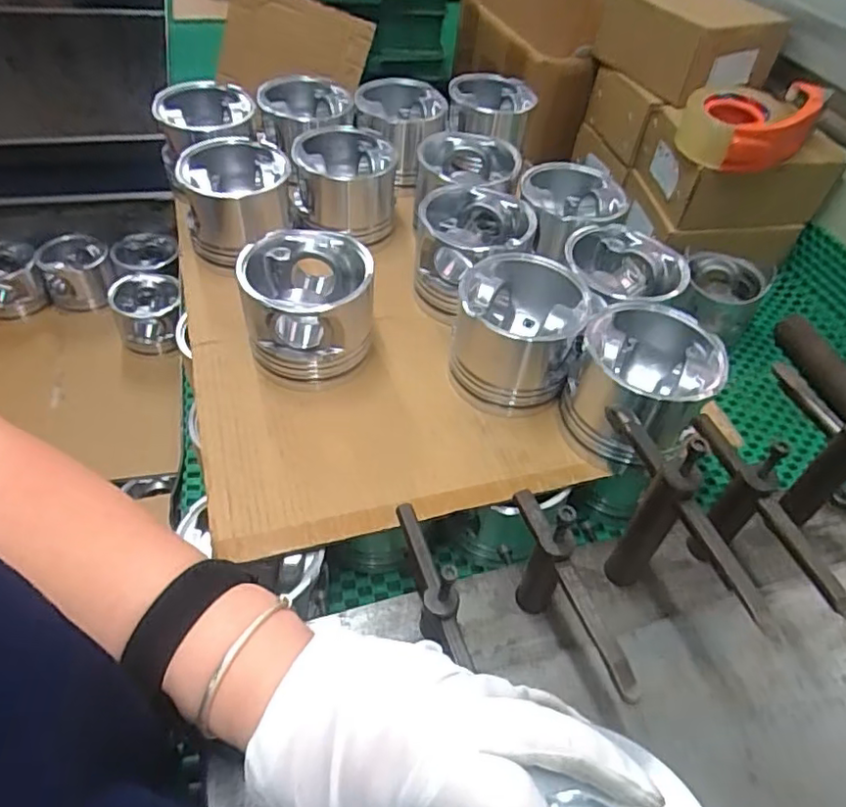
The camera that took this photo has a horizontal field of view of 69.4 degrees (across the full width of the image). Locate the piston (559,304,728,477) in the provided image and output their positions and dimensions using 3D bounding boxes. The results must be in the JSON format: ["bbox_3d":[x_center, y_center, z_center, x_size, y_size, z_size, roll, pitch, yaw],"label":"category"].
[{"bbox_3d":[0.180,-0.013,0.516,0.103,0.099,0.103,3,48,-3],"label":"piston"}]

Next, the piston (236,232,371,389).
[{"bbox_3d":[-0.102,-0.084,0.552,0.112,0.100,0.110,5,48,-2],"label":"piston"}]

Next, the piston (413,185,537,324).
[{"bbox_3d":[0.047,-0.149,0.623,0.109,0.099,0.113,12,48,5],"label":"piston"}]

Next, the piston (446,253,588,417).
[{"bbox_3d":[0.083,-0.061,0.547,0.106,0.097,0.101,19,49,11],"label":"piston"}]

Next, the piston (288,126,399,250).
[{"bbox_3d":[-0.087,-0.248,0.688,0.112,0.081,0.106,8,48,1],"label":"piston"}]

